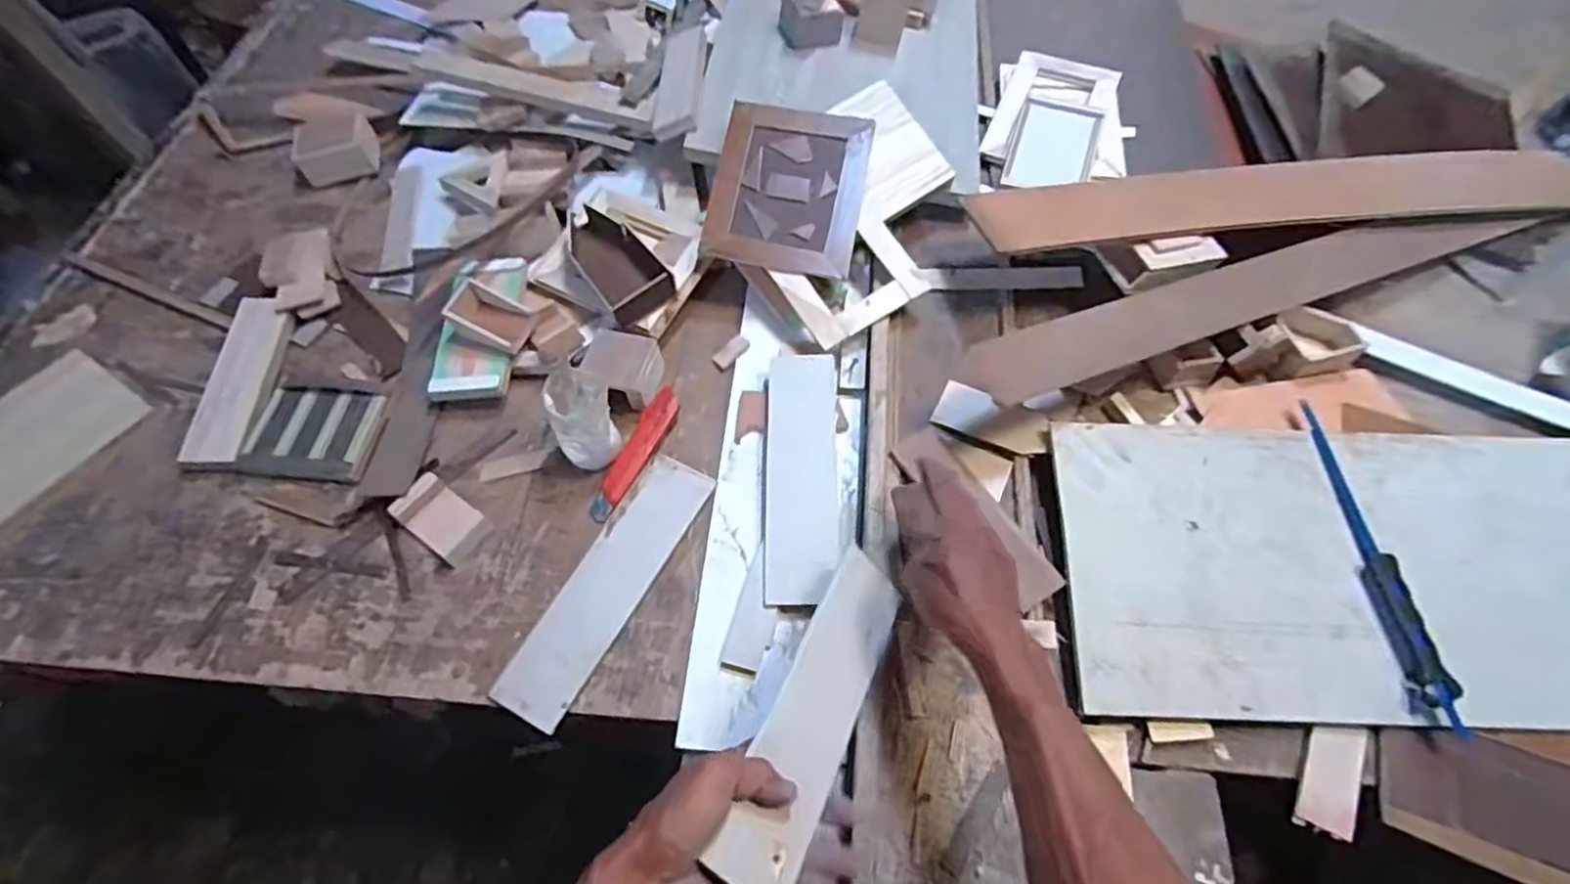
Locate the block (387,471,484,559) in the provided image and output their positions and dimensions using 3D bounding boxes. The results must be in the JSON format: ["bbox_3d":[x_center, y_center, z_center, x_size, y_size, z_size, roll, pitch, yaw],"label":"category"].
[{"bbox_3d":[-0.330,0.070,0.649,0.078,0.015,0.052,32,66,18],"label":"block"}]

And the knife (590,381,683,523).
[{"bbox_3d":[-0.148,0.010,0.681,0.033,0.012,0.152,23,68,9],"label":"knife"}]

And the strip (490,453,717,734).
[{"bbox_3d":[-0.158,0.126,0.620,0.067,0.007,0.257,26,65,11],"label":"strip"}]

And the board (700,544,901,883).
[{"bbox_3d":[0.025,0.186,0.478,0.068,0.015,0.247,45,47,-13],"label":"board"}]

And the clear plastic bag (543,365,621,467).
[{"bbox_3d":[-0.192,-0.023,0.653,0.055,0.090,0.081,-16,62,-8],"label":"clear plastic bag"}]

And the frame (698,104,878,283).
[{"bbox_3d":[0.005,-0.278,0.745,0.160,0.010,0.186,11,80,1],"label":"frame"}]

